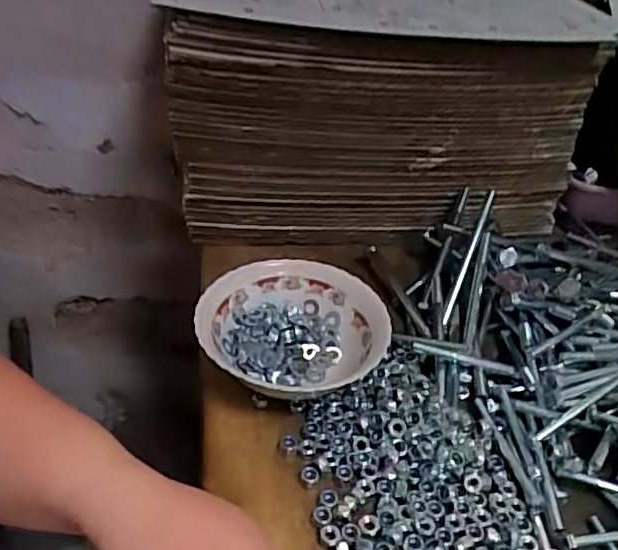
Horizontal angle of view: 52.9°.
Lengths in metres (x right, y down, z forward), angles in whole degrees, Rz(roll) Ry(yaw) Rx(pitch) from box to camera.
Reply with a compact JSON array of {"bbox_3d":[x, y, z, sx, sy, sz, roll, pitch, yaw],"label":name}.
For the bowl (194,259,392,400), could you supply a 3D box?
[{"bbox_3d":[-0.012,0.046,0.492,0.141,0.042,0.141,3,37,-2],"label":"bowl"}]

